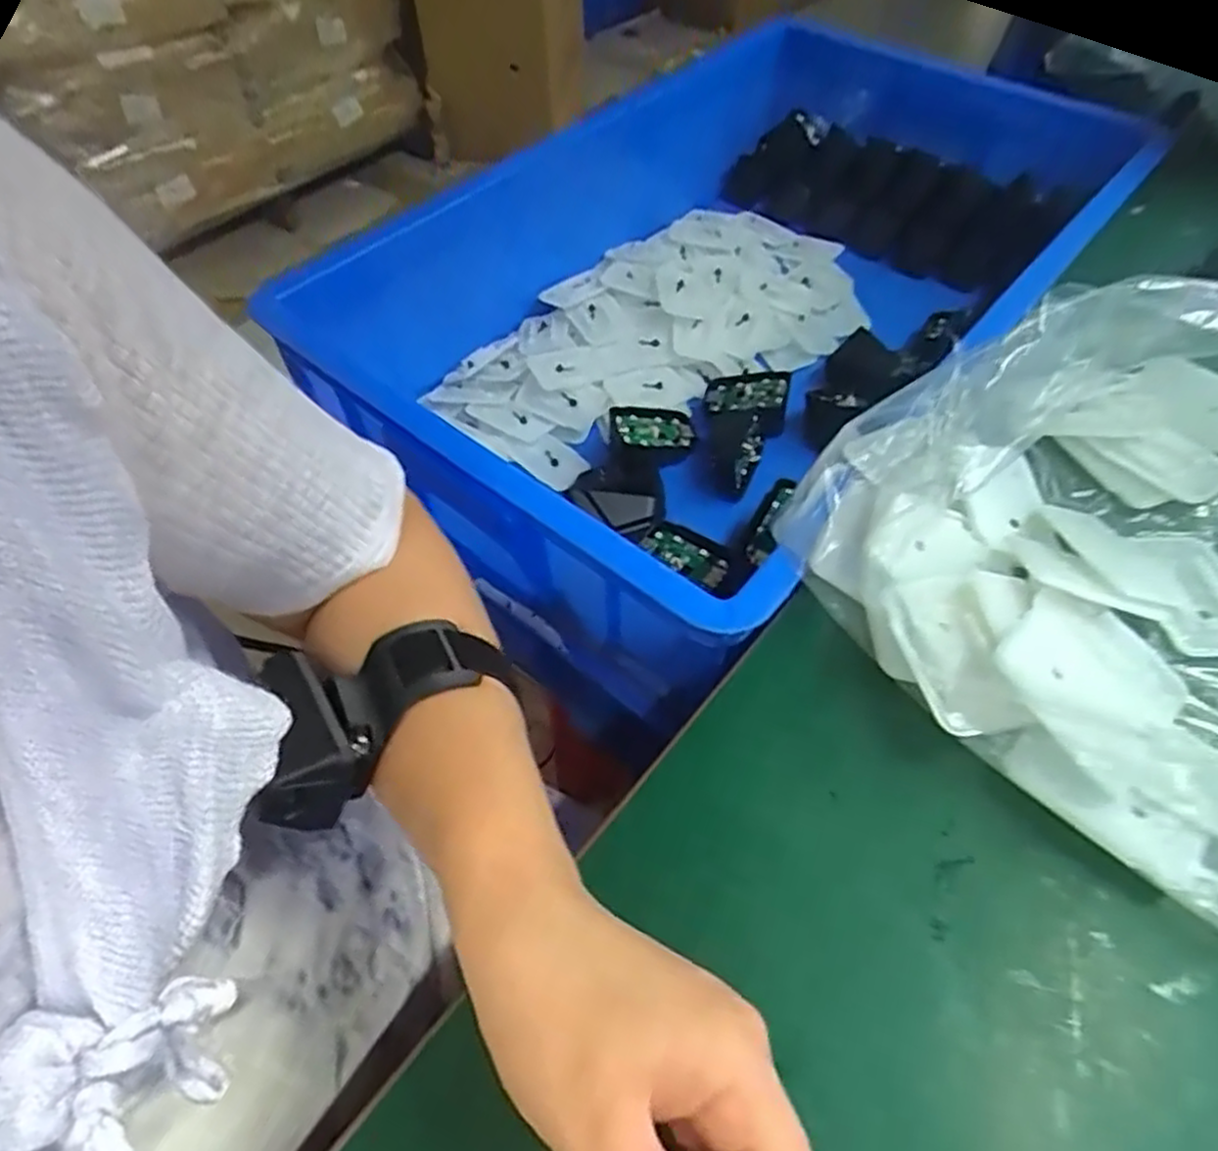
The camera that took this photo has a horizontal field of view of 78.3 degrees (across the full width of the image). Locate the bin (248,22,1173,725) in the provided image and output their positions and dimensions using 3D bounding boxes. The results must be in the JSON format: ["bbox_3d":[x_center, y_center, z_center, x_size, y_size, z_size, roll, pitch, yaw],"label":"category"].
[{"bbox_3d":[0.114,-0.200,0.585,0.356,0.176,0.587,34,63,25],"label":"bin"}]

